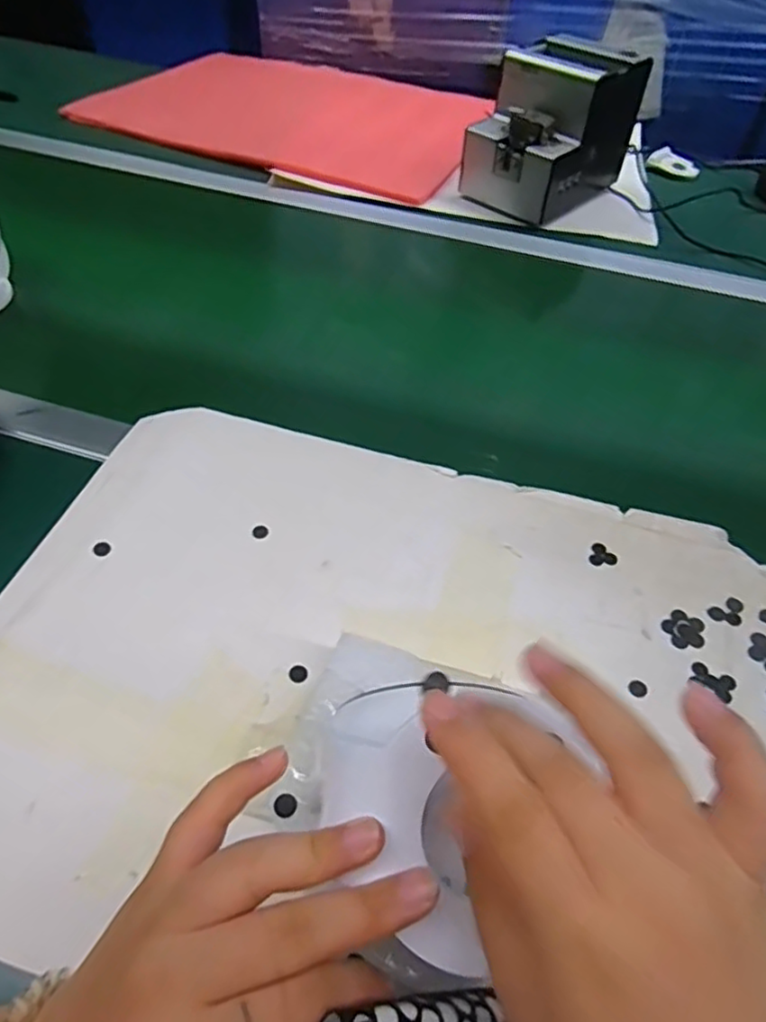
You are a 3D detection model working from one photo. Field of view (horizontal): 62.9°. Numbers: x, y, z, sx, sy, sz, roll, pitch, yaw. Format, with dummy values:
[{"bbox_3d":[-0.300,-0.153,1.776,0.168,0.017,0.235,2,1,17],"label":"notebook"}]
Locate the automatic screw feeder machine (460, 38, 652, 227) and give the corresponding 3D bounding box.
[{"bbox_3d":[0.199,-0.452,0.750,0.130,0.149,0.180,34,56,21],"label":"automatic screw feeder machine"}]

